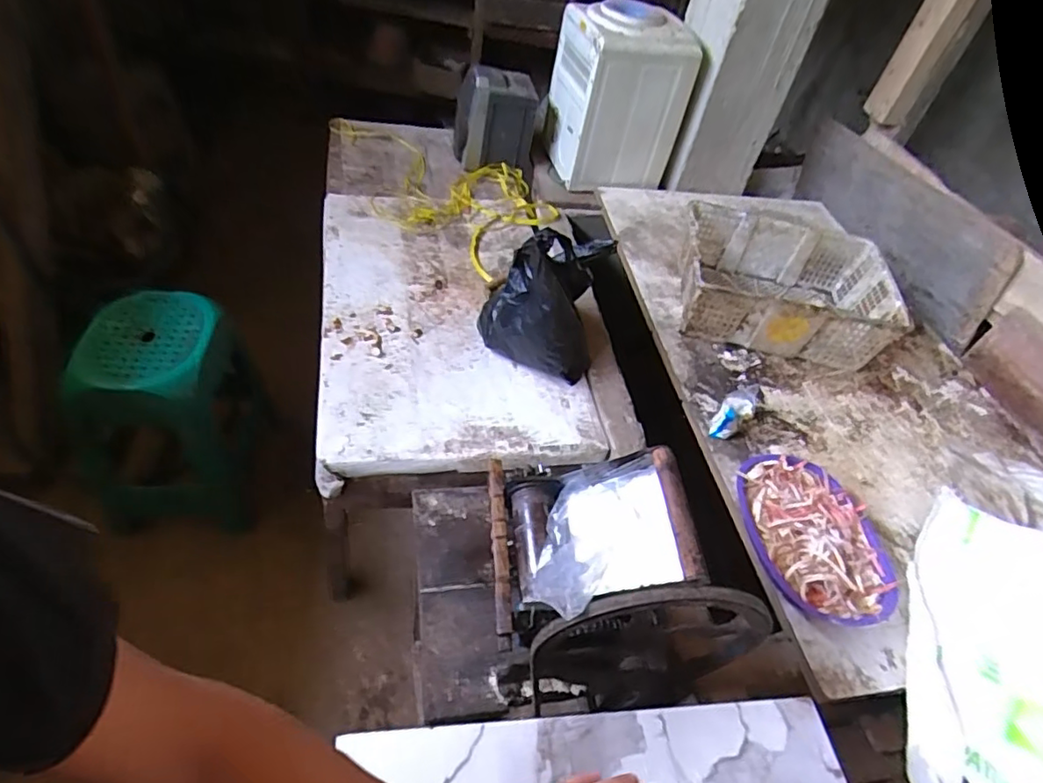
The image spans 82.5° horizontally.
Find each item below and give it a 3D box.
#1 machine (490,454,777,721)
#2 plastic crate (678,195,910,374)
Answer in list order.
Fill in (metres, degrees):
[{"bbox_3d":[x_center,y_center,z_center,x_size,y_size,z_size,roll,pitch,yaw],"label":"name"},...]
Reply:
[{"bbox_3d":[0.099,0.245,0.762,0.290,0.369,0.238,5,48,-9],"label":"machine"},{"bbox_3d":[0.614,-0.250,1.439,0.481,0.167,0.368,16,47,1],"label":"plastic crate"}]

